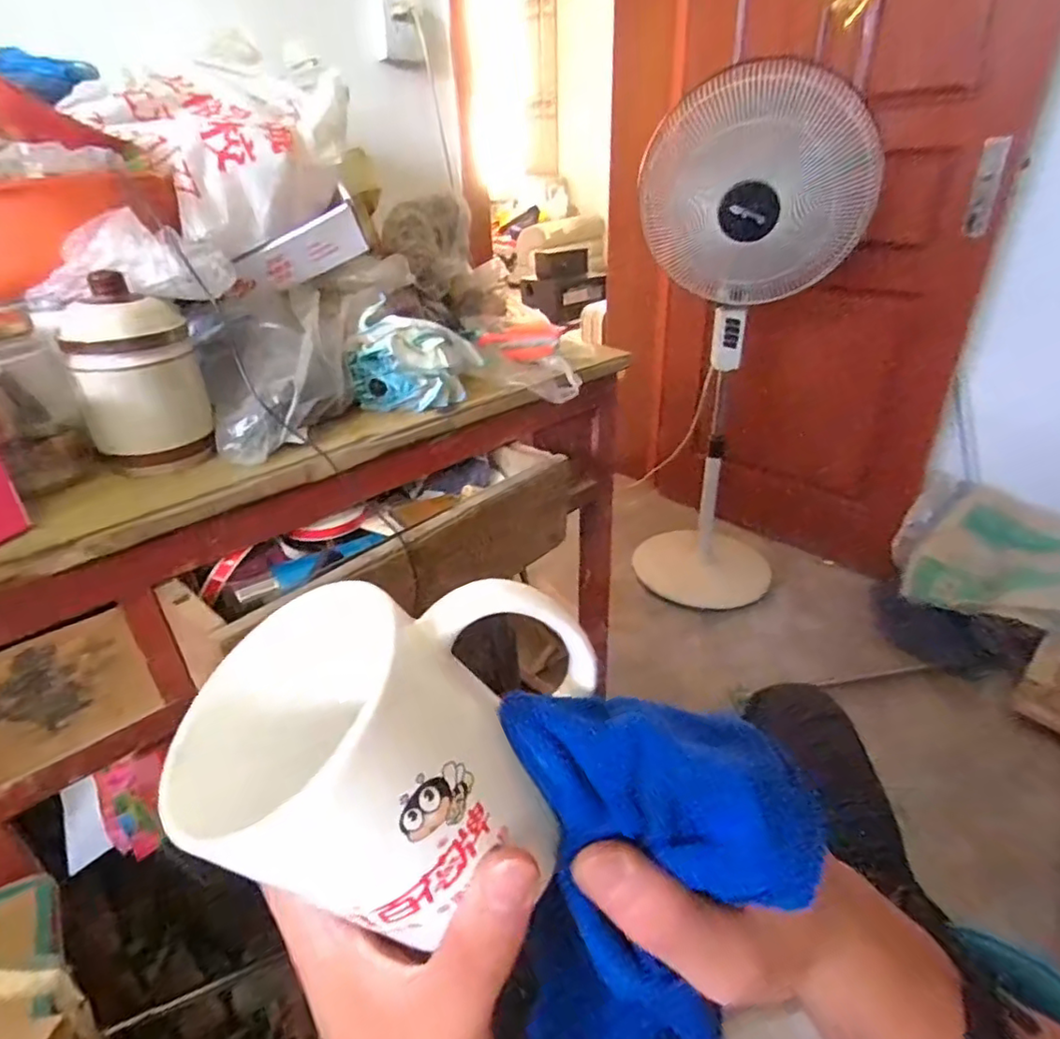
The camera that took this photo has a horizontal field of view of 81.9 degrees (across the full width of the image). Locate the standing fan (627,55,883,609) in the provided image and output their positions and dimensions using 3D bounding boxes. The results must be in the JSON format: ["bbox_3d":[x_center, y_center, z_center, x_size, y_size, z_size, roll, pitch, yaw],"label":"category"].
[{"bbox_3d":[0.458,-0.287,1.422,0.374,1.225,0.355,7,31,16],"label":"standing fan"}]

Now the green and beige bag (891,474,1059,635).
[{"bbox_3d":[1.043,0.101,1.294,0.166,0.254,0.531,-14,32,-20],"label":"green and beige bag"}]

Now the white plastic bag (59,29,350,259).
[{"bbox_3d":[-0.321,-0.401,0.645,0.232,0.178,0.238,-14,32,-19],"label":"white plastic bag"}]

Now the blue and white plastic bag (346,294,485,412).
[{"bbox_3d":[-0.122,-0.171,0.651,0.114,0.090,0.080,4,30,12],"label":"blue and white plastic bag"}]

